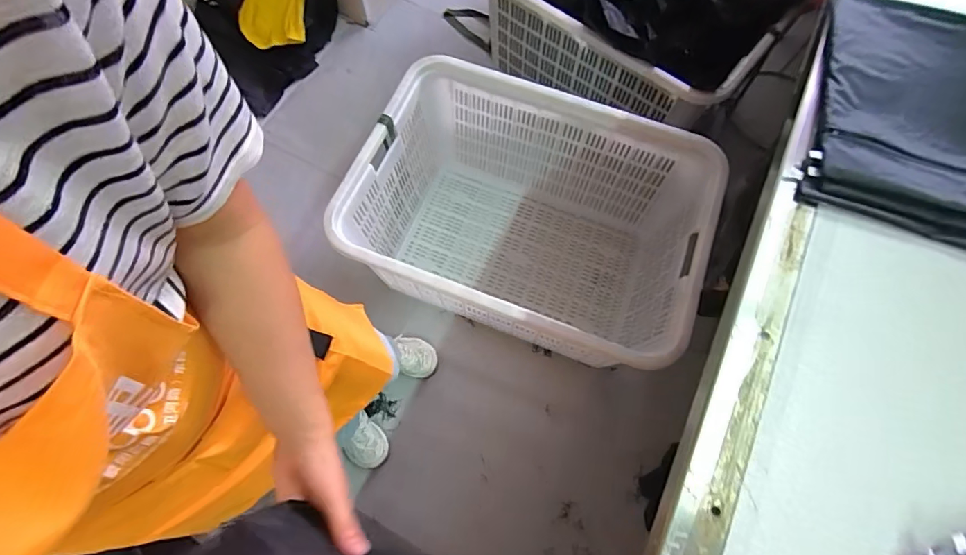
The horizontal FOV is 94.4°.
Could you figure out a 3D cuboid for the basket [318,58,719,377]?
[{"bbox_3d":[0.107,-0.122,1.180,0.786,0.402,0.570,21,70,7],"label":"basket"}]

